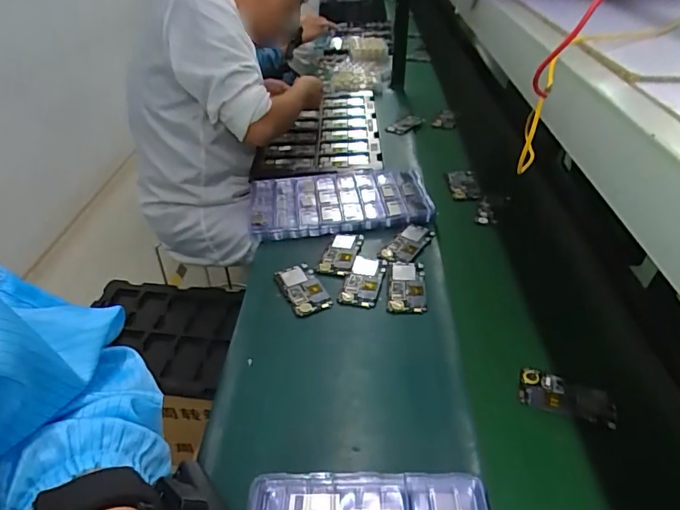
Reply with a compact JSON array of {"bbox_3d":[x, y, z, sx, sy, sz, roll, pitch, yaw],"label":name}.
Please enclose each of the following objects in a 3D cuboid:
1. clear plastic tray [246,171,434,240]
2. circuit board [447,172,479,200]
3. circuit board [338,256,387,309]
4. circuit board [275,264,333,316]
[{"bbox_3d":[-0.002,-0.107,0.962,0.354,0.053,0.157,-1,38,-2],"label":"clear plastic tray"},{"bbox_3d":[0.257,-0.146,0.996,0.054,0.006,0.076,-5,57,4],"label":"circuit board"},{"bbox_3d":[0.040,0.044,0.819,0.063,0.006,0.107,7,48,13],"label":"circuit board"},{"bbox_3d":[-0.064,0.057,0.814,0.059,0.009,0.110,-27,56,-14],"label":"circuit board"}]

